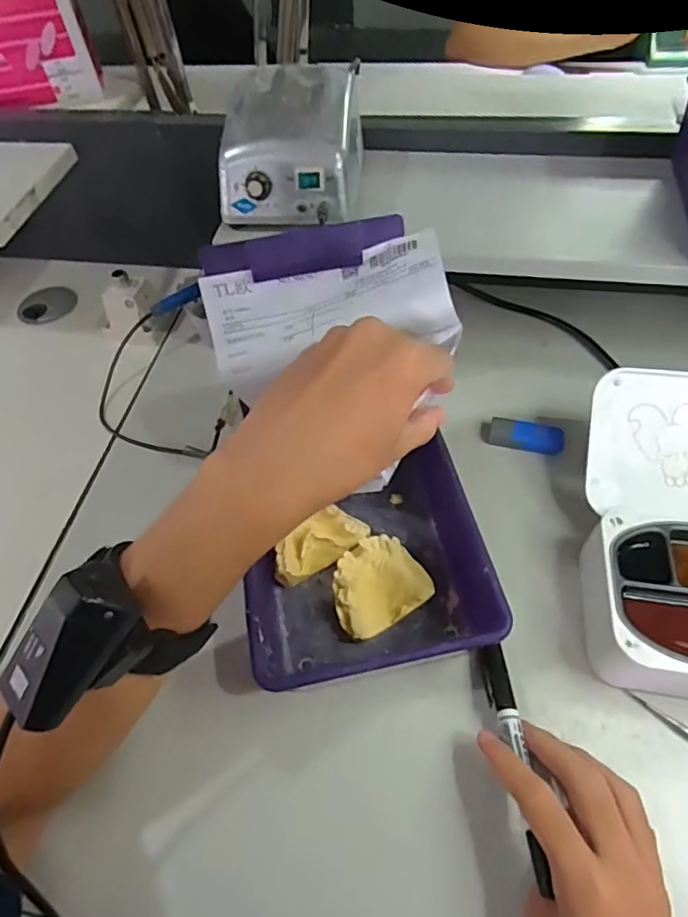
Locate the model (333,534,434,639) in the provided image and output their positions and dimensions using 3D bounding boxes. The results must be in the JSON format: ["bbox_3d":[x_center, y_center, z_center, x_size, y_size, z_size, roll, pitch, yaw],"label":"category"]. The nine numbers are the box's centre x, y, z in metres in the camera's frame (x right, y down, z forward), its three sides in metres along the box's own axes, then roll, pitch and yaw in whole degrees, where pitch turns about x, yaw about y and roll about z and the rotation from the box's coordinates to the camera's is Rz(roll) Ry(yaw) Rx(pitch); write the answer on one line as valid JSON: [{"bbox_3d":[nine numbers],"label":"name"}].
[{"bbox_3d":[0.022,0.091,0.387,0.064,0.032,0.057,-28,58,-15],"label":"model"}]

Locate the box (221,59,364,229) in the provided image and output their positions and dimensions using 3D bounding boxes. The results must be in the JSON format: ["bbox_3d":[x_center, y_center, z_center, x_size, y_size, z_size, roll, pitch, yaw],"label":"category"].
[{"bbox_3d":[-0.039,-0.249,0.430,0.100,0.072,0.122,6,56,8],"label":"box"}]

